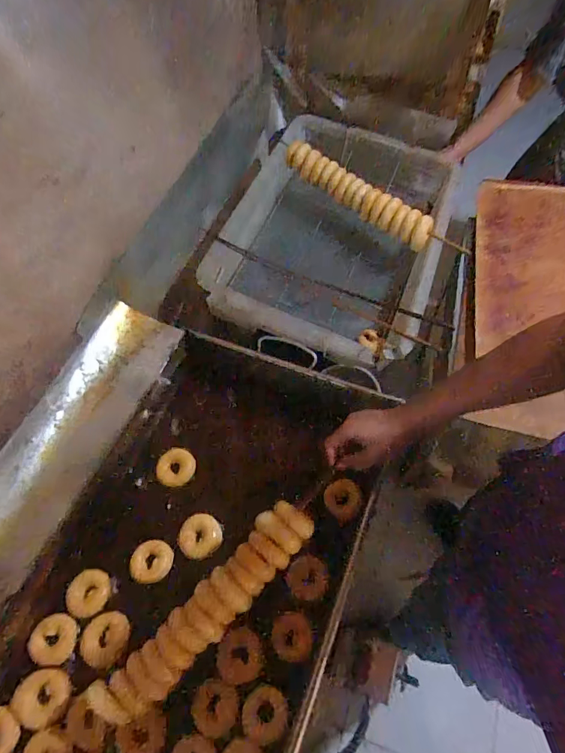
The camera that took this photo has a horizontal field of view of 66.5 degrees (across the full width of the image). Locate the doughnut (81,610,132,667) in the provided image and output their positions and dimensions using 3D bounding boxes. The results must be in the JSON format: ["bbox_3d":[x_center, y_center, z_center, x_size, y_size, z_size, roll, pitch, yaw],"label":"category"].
[{"bbox_3d":[-0.304,0.445,0.736,0.071,0.022,0.079,26,65,17],"label":"doughnut"}]

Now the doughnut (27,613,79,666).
[{"bbox_3d":[-0.390,0.447,0.733,0.071,0.020,0.075,9,61,9],"label":"doughnut"}]

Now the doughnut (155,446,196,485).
[{"bbox_3d":[-0.212,0.179,0.860,0.070,0.026,0.074,-2,60,3],"label":"doughnut"}]

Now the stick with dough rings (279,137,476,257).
[{"bbox_3d":[0.218,-0.424,1.059,0.504,0.124,0.102,28,65,18],"label":"stick with dough rings"}]

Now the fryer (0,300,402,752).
[{"bbox_3d":[-0.212,0.308,0.714,0.571,0.183,0.890,16,62,12],"label":"fryer"}]

